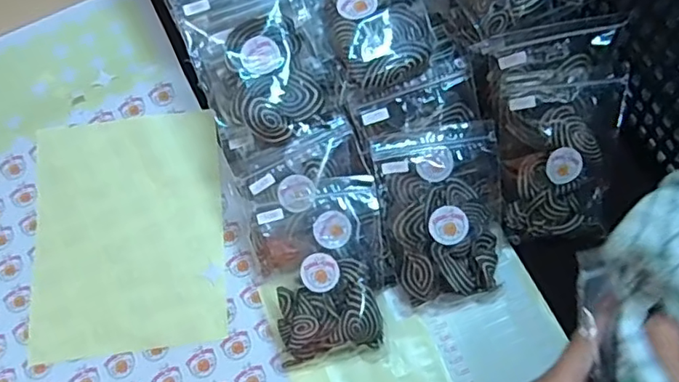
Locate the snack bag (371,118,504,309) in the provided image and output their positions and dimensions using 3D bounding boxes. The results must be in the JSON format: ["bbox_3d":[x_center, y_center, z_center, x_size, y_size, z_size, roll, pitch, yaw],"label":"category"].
[{"bbox_3d":[0.084,0.019,0.454,0.096,0.027,0.134,-11,92,-6],"label":"snack bag"}]

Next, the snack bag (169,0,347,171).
[{"bbox_3d":[-0.068,-0.106,0.446,0.092,0.027,0.151,-23,85,0],"label":"snack bag"}]

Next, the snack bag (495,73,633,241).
[{"bbox_3d":[0.176,-0.026,0.456,0.093,0.023,0.127,-5,107,-2],"label":"snack bag"}]

